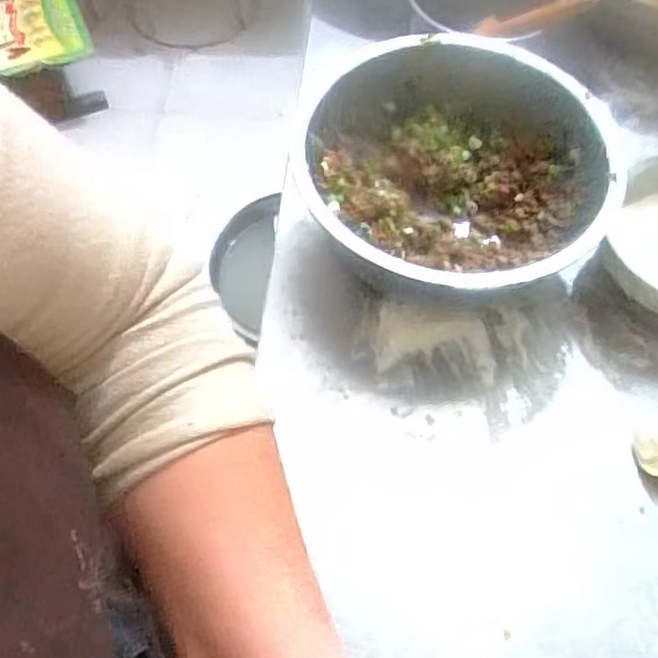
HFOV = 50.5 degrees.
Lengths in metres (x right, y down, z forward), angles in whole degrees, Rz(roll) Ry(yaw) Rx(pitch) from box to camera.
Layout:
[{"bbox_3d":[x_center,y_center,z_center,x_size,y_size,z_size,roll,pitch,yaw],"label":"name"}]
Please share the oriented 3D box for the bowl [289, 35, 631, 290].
[{"bbox_3d":[0.102,-0.113,0.542,0.212,0.092,0.228,0,62,1],"label":"bowl"}]

